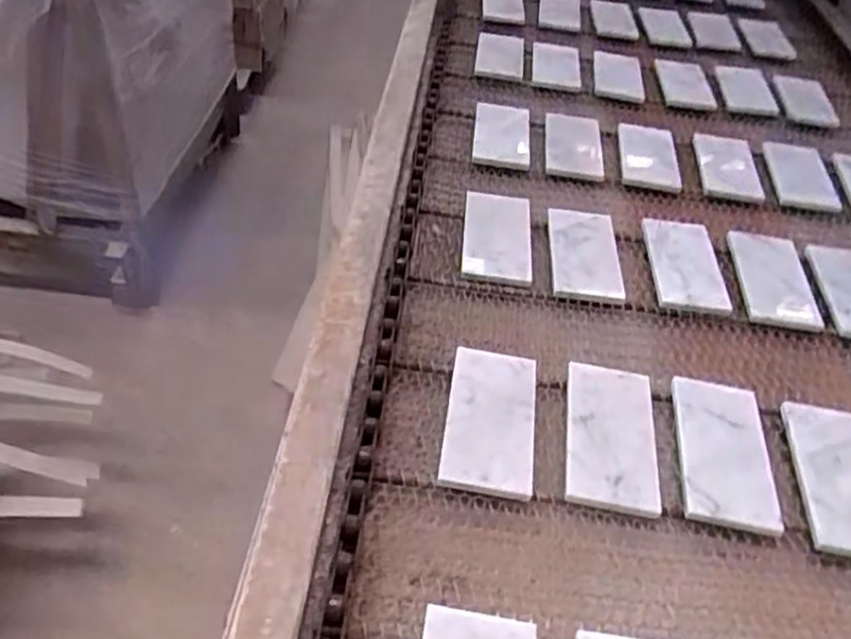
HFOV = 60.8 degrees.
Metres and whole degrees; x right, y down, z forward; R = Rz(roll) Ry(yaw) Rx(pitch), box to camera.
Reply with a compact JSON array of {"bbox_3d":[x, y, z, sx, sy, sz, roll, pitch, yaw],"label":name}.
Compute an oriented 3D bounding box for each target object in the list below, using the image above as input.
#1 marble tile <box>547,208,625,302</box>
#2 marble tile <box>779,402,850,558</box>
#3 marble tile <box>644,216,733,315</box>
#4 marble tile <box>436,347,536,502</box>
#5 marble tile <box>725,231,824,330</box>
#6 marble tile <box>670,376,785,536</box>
[{"bbox_3d":[0.192,-0.083,0.878,0.083,0.009,0.167,8,41,1],"label":"marble tile"},{"bbox_3d":[0.379,0.138,0.660,0.081,0.014,0.166,11,42,4],"label":"marble tile"},{"bbox_3d":[0.316,-0.070,0.885,0.085,0.013,0.181,6,40,5],"label":"marble tile"},{"bbox_3d":[0.060,0.088,0.662,0.080,0.014,0.162,7,38,4],"label":"marble tile"},{"bbox_3d":[0.425,-0.053,0.885,0.093,0.017,0.165,12,42,6],"label":"marble tile"},{"bbox_3d":[0.272,0.120,0.665,0.080,0.016,0.160,11,42,4],"label":"marble tile"}]

